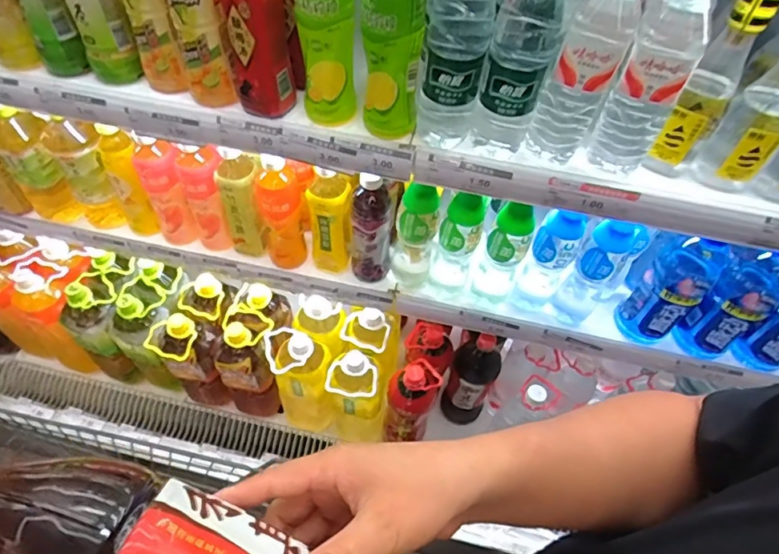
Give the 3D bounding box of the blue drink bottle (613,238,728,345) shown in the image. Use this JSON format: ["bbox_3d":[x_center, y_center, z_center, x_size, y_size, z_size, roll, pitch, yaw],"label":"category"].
[{"bbox_3d":[0.407,0.026,0.738,0.086,0.187,0.065,40,59,23],"label":"blue drink bottle"}]

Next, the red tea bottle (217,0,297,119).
[{"bbox_3d":[-0.145,-0.280,0.541,0.074,0.206,0.057,-10,53,-13],"label":"red tea bottle"}]

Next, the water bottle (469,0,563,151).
[{"bbox_3d":[0.130,-0.222,0.498,0.062,0.210,0.060,14,52,6],"label":"water bottle"}]

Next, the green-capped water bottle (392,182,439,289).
[{"bbox_3d":[0.040,-0.059,0.768,0.063,0.218,0.053,10,52,3],"label":"green-capped water bottle"}]

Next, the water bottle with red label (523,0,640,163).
[{"bbox_3d":[0.196,-0.209,0.501,0.061,0.201,0.062,25,54,14],"label":"water bottle with red label"}]

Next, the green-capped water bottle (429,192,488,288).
[{"bbox_3d":[0.100,-0.044,0.755,0.061,0.216,0.055,14,52,6],"label":"green-capped water bottle"}]

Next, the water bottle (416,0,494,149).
[{"bbox_3d":[0.067,-0.237,0.517,0.067,0.218,0.056,10,52,3],"label":"water bottle"}]

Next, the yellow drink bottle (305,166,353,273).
[{"bbox_3d":[-0.095,-0.089,0.793,0.068,0.180,0.070,2,52,-3],"label":"yellow drink bottle"}]

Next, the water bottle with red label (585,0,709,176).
[{"bbox_3d":[0.260,-0.195,0.492,0.062,0.203,0.056,31,55,18],"label":"water bottle with red label"}]

